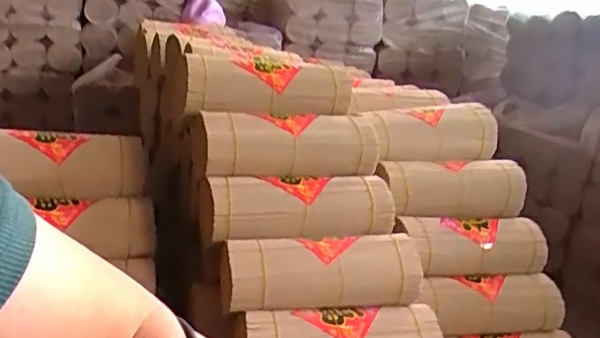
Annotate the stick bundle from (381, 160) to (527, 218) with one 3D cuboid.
[{"bbox_3d":[0.317,0.046,1.145,0.282,0.106,0.100,-2,16,-27],"label":"stick bundle"}]

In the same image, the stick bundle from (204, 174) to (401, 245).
[{"bbox_3d":[0.001,0.065,0.962,0.329,0.085,0.096,3,14,-11],"label":"stick bundle"}]

